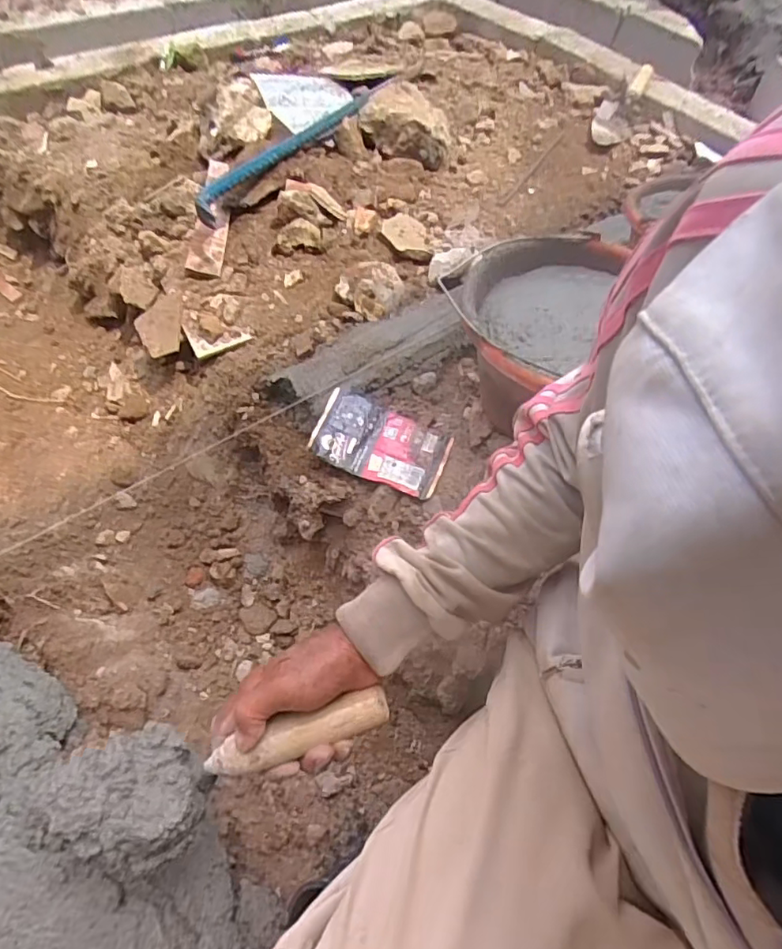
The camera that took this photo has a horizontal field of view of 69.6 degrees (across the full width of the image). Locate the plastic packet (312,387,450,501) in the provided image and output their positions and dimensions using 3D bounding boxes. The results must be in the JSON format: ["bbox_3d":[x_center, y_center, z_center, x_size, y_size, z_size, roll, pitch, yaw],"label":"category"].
[{"bbox_3d":[-0.011,-0.039,0.685,0.157,0.011,0.096,23,65,1],"label":"plastic packet"}]

